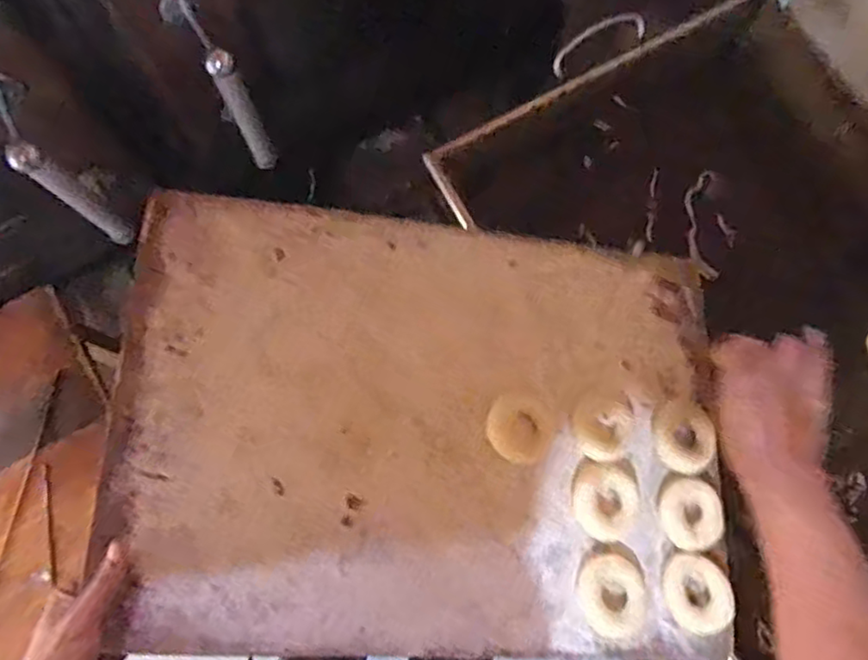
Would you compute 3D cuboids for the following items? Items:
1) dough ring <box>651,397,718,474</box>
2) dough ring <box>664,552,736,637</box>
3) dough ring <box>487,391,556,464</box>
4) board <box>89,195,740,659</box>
[{"bbox_3d":[0.261,0.111,0.697,0.068,0.019,0.074,0,78,-1],"label":"dough ring"},{"bbox_3d":[0.256,0.254,0.648,0.064,0.015,0.070,0,78,-1],"label":"dough ring"},{"bbox_3d":[0.086,0.097,0.665,0.065,0.020,0.067,0,78,-1],"label":"dough ring"},{"bbox_3d":[0.007,0.089,0.659,0.588,0.018,0.410,5,70,-10],"label":"board"}]

